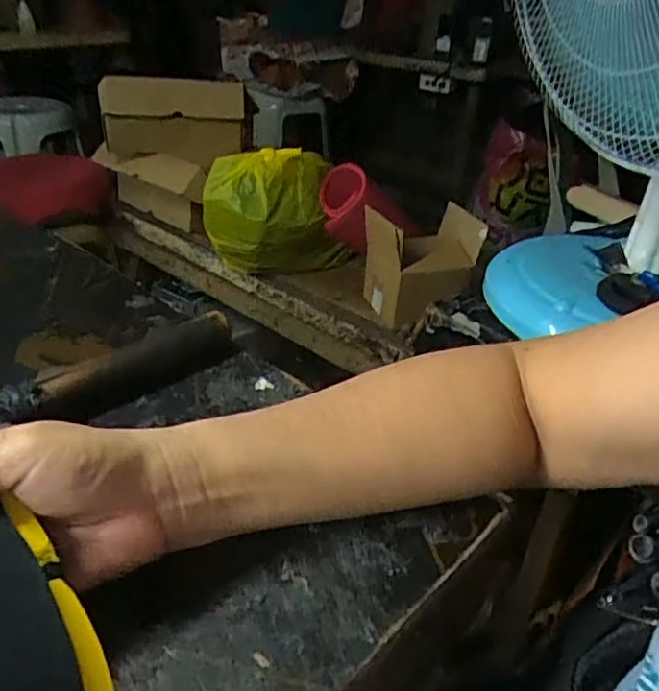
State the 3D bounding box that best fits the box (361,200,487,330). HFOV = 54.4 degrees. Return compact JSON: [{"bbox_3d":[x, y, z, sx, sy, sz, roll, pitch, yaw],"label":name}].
[{"bbox_3d":[0.145,-0.126,1.036,0.168,0.163,0.104,-9,34,-21],"label":"box"}]

